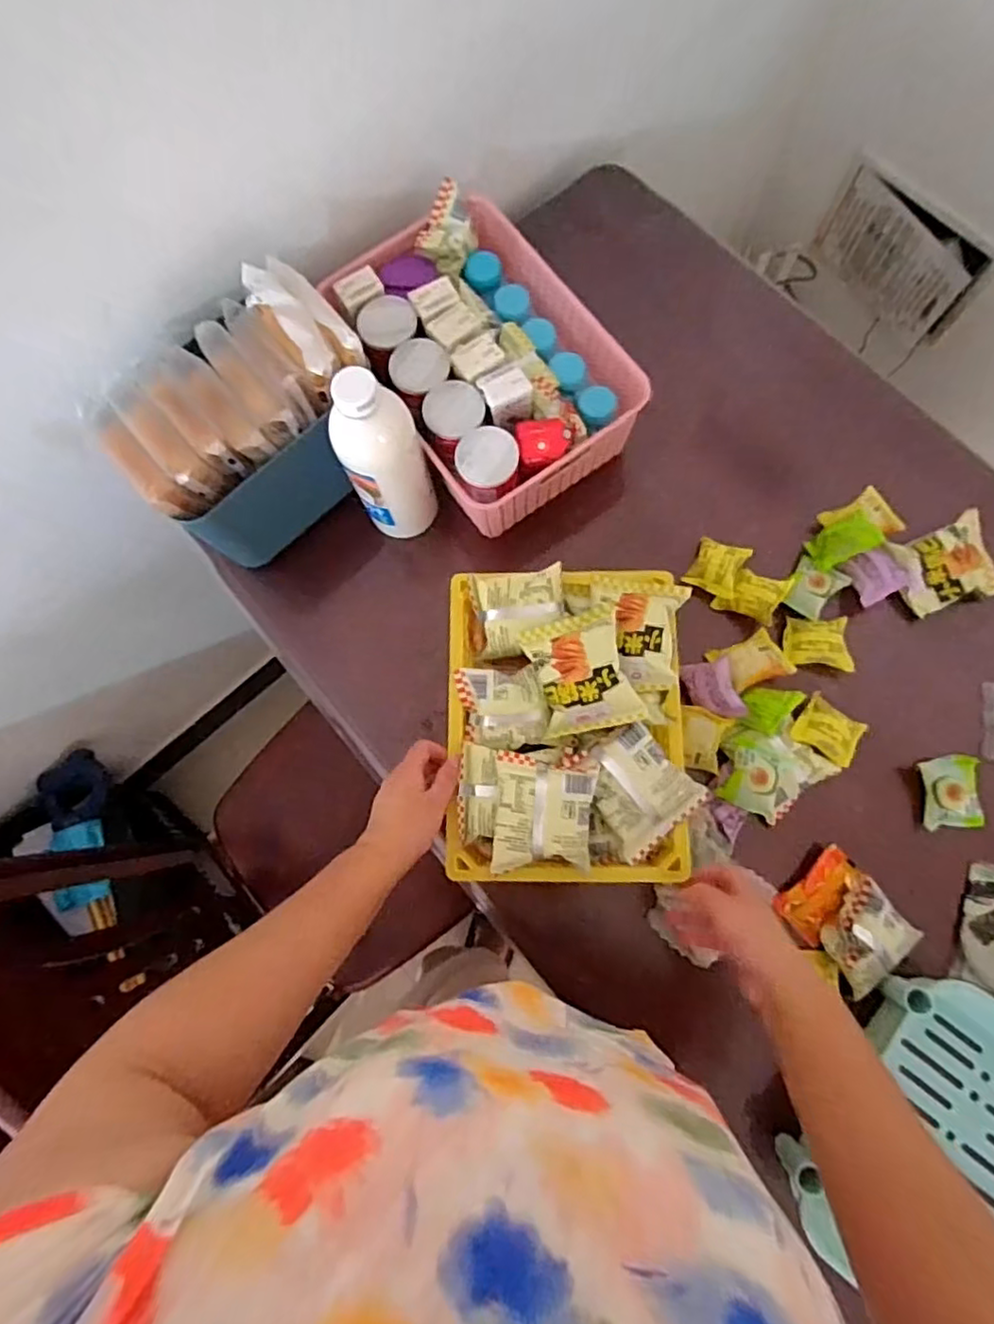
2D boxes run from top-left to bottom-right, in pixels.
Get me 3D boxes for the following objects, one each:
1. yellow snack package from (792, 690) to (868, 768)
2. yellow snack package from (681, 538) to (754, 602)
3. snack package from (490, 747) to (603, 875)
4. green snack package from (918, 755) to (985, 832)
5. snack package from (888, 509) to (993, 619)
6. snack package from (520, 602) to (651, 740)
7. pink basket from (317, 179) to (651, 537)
[{"bbox_3d":[0.350,0.071,0.671,0.068,0.016,0.054,28,81,6],"label":"yellow snack package"},{"bbox_3d":[0.249,-0.108,0.723,0.056,0.018,0.063,25,80,6],"label":"yellow snack package"},{"bbox_3d":[0.041,0.137,0.579,0.089,0.024,0.101,7,79,2],"label":"snack package"},{"bbox_3d":[0.467,0.133,0.659,0.057,0.034,0.072,-2,79,1],"label":"green snack package"},{"bbox_3d":[0.488,-0.105,0.696,0.093,0.031,0.086,-20,79,-3],"label":"snack package"},{"bbox_3d":[0.080,0.010,0.600,0.089,0.032,0.109,-13,79,-1],"label":"snack package"},{"bbox_3d":[-0.019,-0.341,0.742,0.239,0.101,0.331,-36,80,-6],"label":"pink basket"}]

